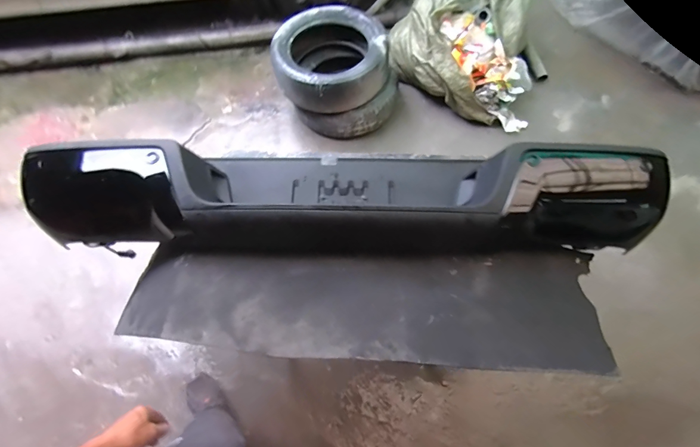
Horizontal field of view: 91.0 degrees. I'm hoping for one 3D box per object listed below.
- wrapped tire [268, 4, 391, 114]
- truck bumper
[{"bbox_3d":[-0.090,-0.807,1.677,0.543,0.169,0.558,-1,64,-1],"label":"wrapped tire"},{"bbox_3d":[0.011,-0.081,0.905,1.612,0.261,0.328,3,64,1],"label":"truck bumper"}]

